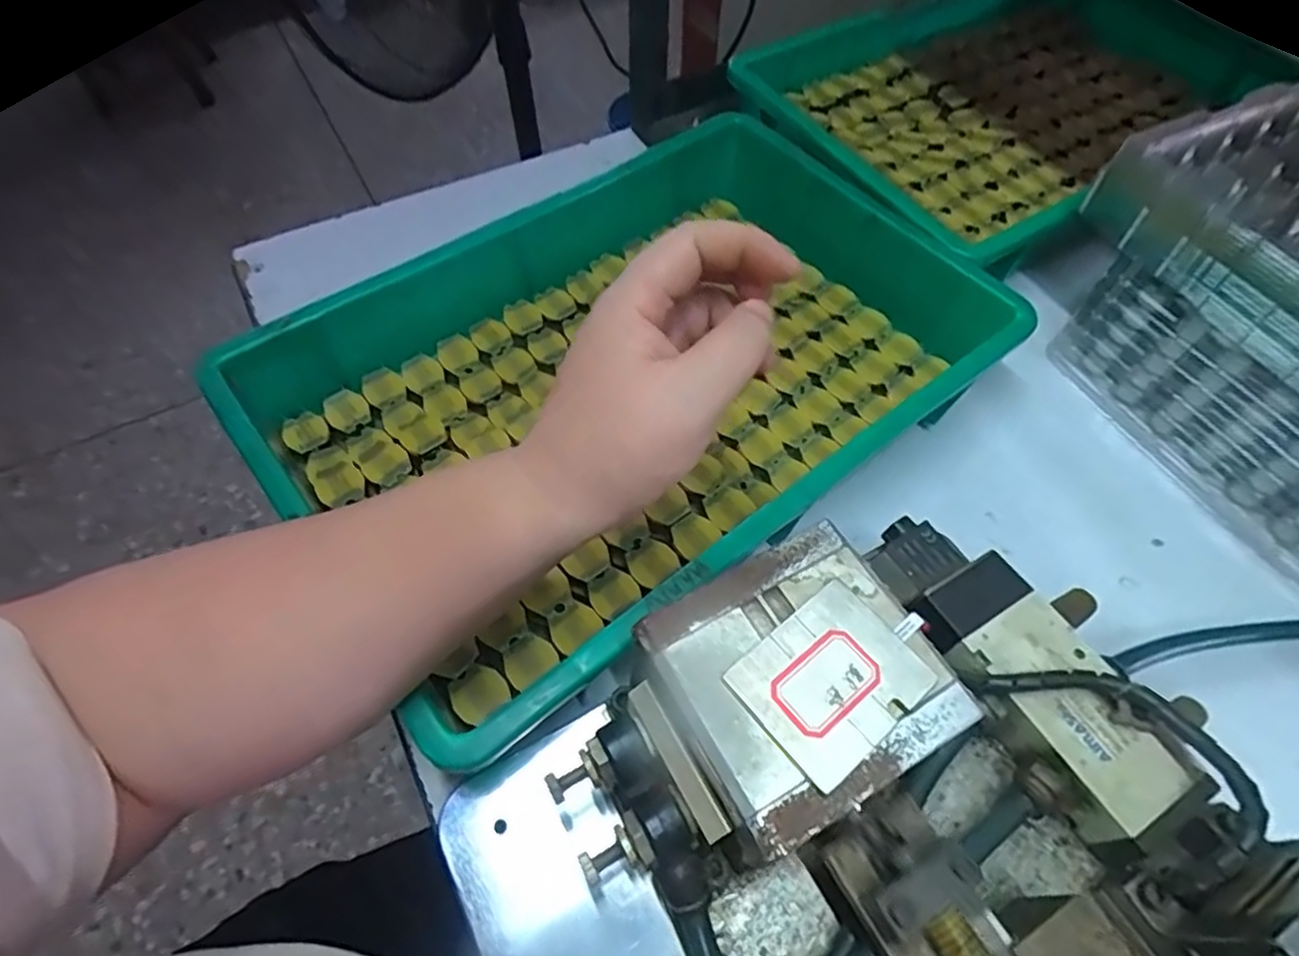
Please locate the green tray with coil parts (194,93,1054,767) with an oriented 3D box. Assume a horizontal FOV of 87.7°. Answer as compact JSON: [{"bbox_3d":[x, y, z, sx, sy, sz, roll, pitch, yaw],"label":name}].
[{"bbox_3d":[-0.008,-0.067,0.428,0.422,0.066,0.281,-35,65,-19],"label":"green tray with coil parts"}]

